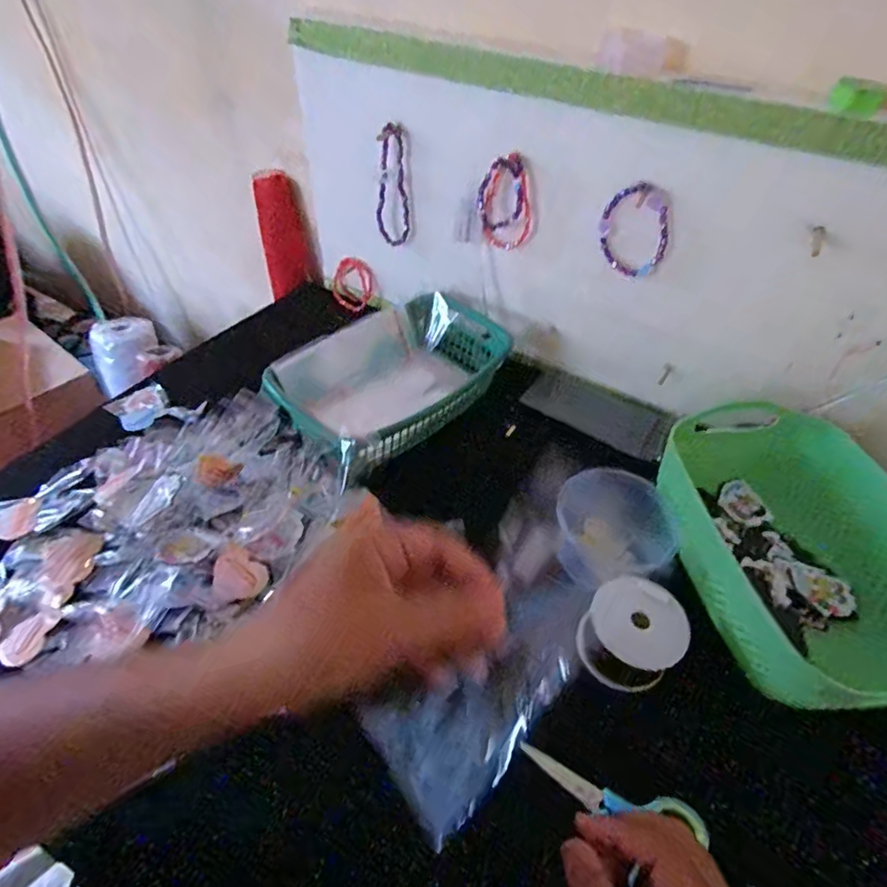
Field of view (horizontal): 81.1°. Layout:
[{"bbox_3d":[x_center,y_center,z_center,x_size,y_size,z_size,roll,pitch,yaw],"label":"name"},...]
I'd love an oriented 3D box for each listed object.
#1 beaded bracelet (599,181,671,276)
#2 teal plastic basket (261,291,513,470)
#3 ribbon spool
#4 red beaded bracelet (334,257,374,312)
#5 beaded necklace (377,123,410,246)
[{"bbox_3d":[0.174,-0.193,0.472,0.064,0.077,0.012,24,50,16],"label":"beaded bracelet"},{"bbox_3d":[-0.049,-0.068,0.549,0.142,0.065,0.245,37,55,26],"label":"teal plastic basket"},{"bbox_3d":[0.139,0.141,0.383,0.062,0.053,0.065,2,47,-3],"label":"ribbon spool"},{"bbox_3d":[-0.121,-0.213,0.688,0.055,0.069,0.017,31,38,5],"label":"red beaded bracelet"},{"bbox_3d":[-0.055,-0.278,0.568,0.036,0.121,0.010,1,48,-4],"label":"beaded necklace"}]

